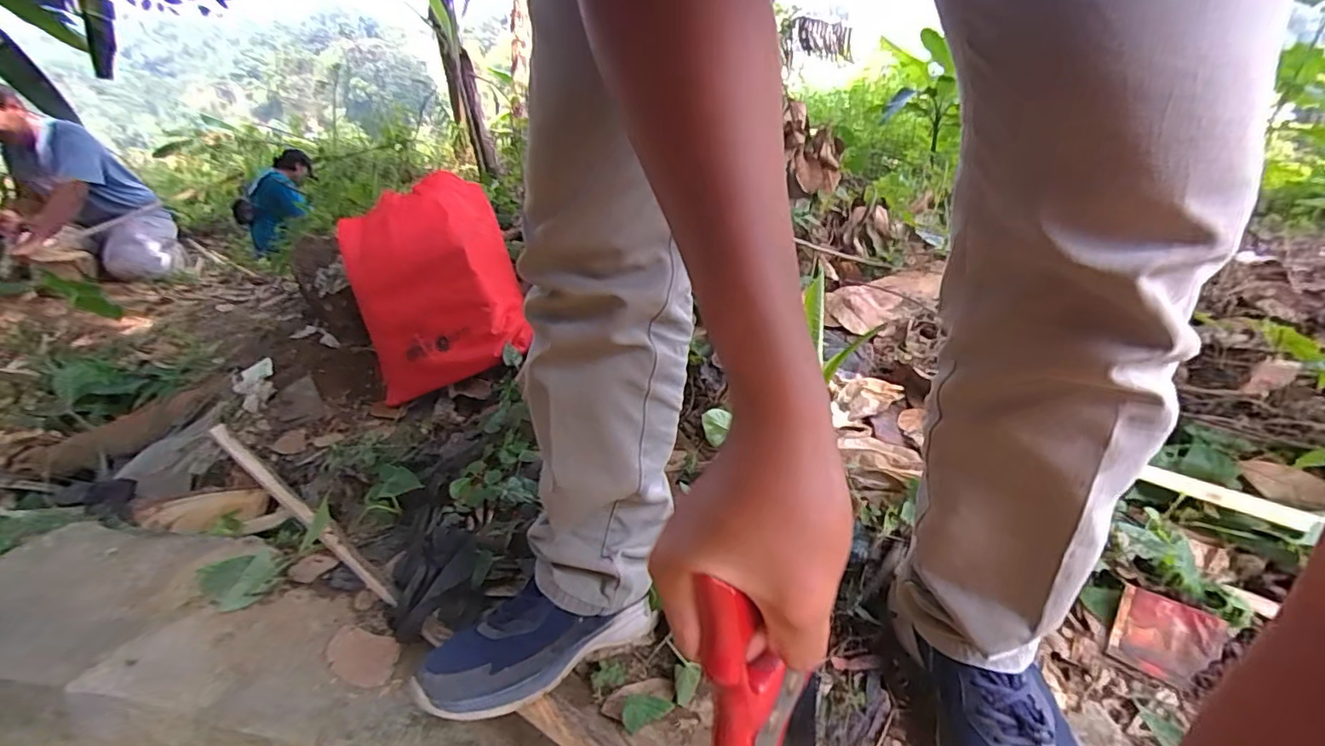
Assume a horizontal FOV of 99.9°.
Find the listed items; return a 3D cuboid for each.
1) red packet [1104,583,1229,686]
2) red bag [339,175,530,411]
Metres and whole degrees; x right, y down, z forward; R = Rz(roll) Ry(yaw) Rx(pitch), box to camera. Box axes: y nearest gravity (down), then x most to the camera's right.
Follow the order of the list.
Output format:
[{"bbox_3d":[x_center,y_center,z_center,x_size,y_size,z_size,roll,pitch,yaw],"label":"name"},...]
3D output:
[{"bbox_3d":[0.525,0.277,0.583,0.080,0.006,0.088,20,62,39],"label":"red packet"},{"bbox_3d":[-0.484,-0.169,1.203,0.337,0.405,0.270,-15,32,-14],"label":"red bag"}]

